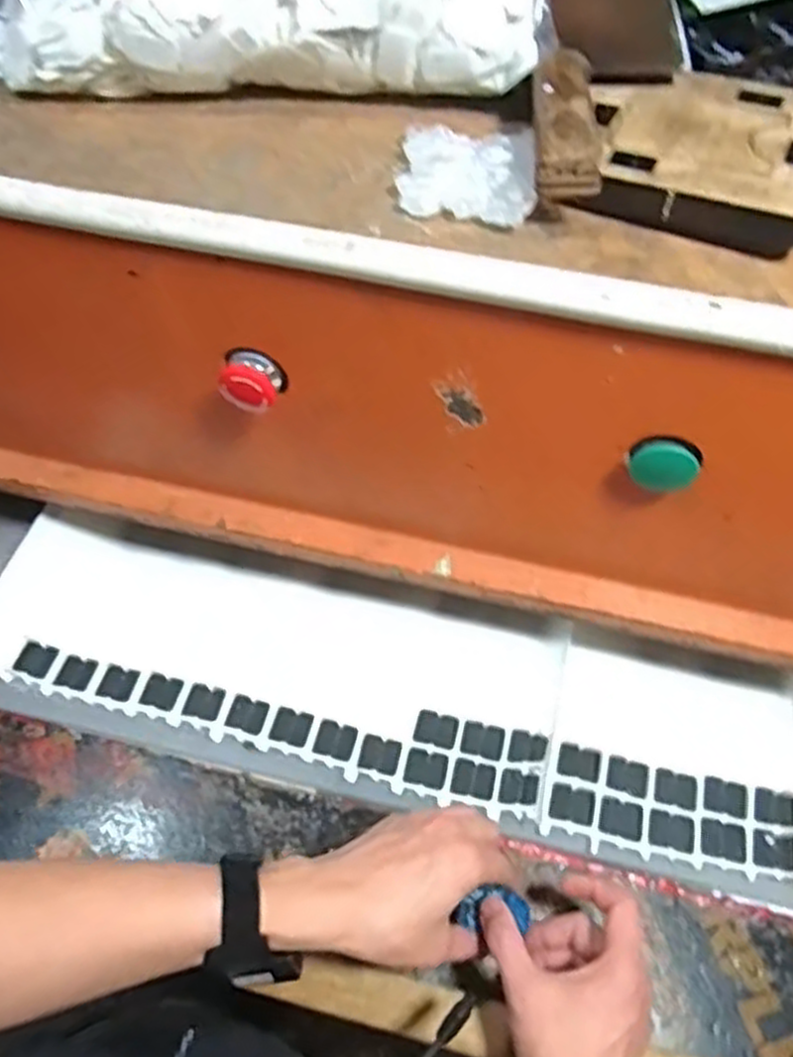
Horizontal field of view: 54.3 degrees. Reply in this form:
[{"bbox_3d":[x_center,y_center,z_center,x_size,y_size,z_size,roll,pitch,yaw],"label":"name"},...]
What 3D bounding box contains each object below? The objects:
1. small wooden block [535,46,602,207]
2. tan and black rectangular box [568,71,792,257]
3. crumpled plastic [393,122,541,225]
[{"bbox_3d":[0.090,-0.218,0.417,0.033,0.029,0.101,4,56,-1],"label":"small wooden block"},{"bbox_3d":[0.172,-0.211,0.431,0.129,0.030,0.129,22,57,11],"label":"tan and black rectangular box"},{"bbox_3d":[0.040,-0.200,0.432,0.073,0.021,0.082,6,56,0],"label":"crumpled plastic"}]

